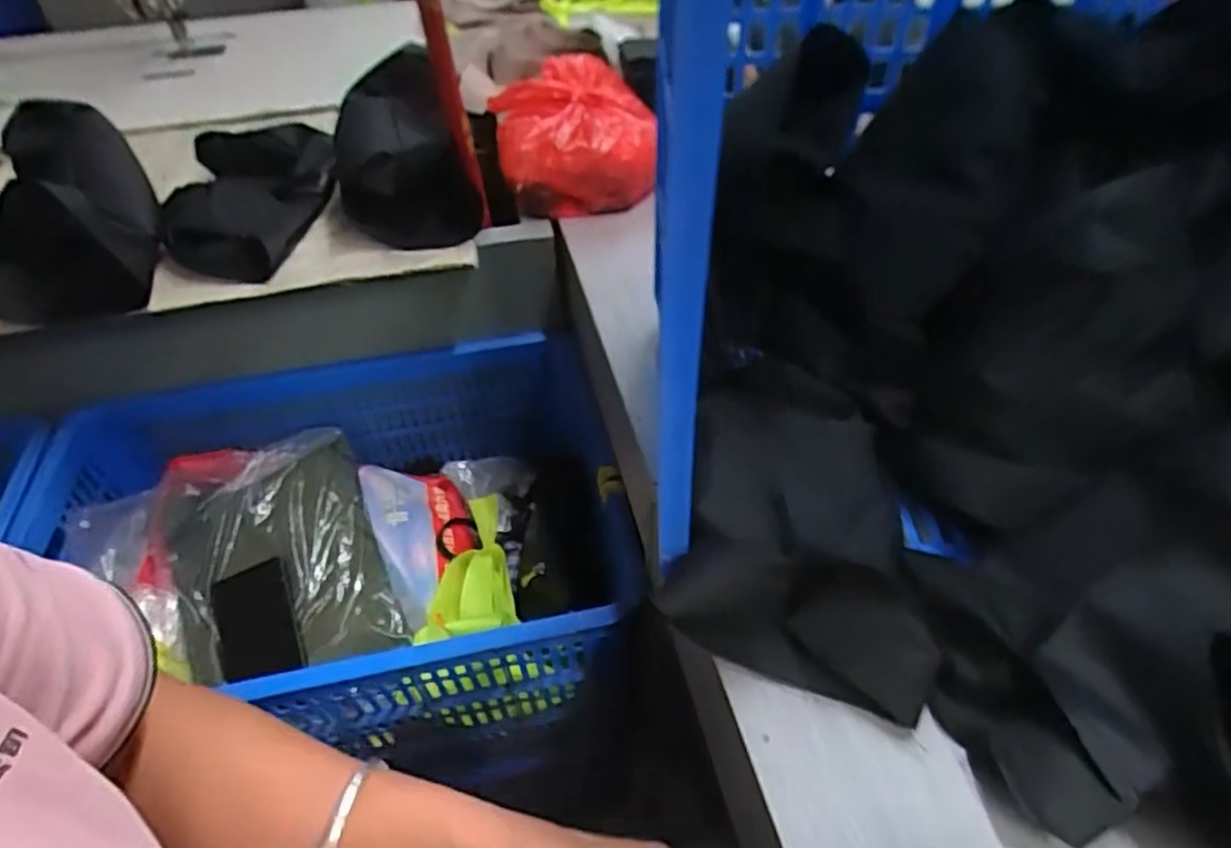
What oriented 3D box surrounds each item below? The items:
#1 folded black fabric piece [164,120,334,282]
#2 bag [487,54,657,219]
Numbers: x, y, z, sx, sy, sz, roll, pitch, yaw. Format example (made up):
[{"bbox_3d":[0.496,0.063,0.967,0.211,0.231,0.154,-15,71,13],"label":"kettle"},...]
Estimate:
[{"bbox_3d":[-0.411,-0.246,0.783,0.179,0.088,0.214,-12,47,-9],"label":"folded black fabric piece"},{"bbox_3d":[-0.053,-0.354,0.849,0.188,0.109,0.212,-6,46,-4],"label":"bag"}]

